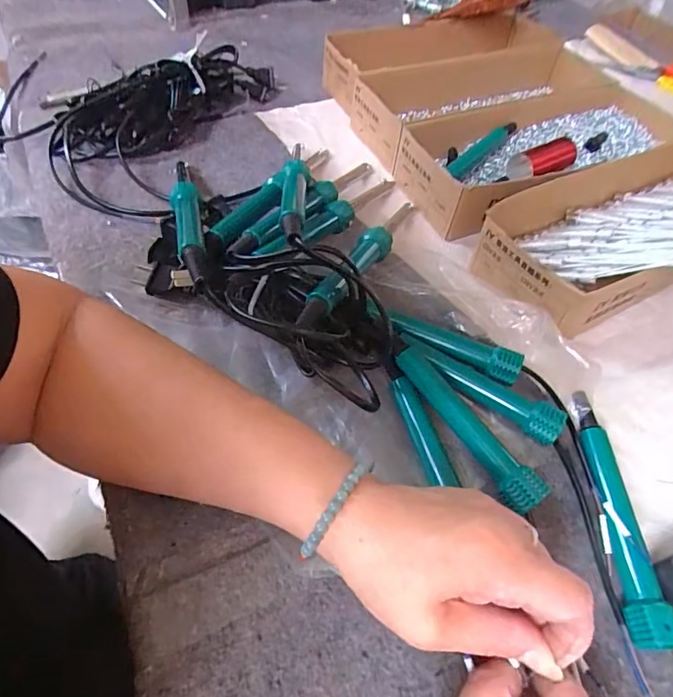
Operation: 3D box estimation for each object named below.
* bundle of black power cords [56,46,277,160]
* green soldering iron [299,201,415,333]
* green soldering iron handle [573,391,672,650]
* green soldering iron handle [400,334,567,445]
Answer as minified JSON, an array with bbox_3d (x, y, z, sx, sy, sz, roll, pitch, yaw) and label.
[{"bbox_3d":[-0.168,-0.259,0.496,0.078,0.057,0.257,38,58,22],"label":"bundle of black power cords"},{"bbox_3d":[0.025,-0.073,0.360,0.020,0.022,0.227,21,36,11],"label":"green soldering iron"},{"bbox_3d":[0.166,0.091,0.282,0.028,0.021,0.143,5,52,-1],"label":"green soldering iron handle"},{"bbox_3d":[0.094,0.025,0.320,0.112,0.024,0.020,31,56,18],"label":"green soldering iron handle"}]

